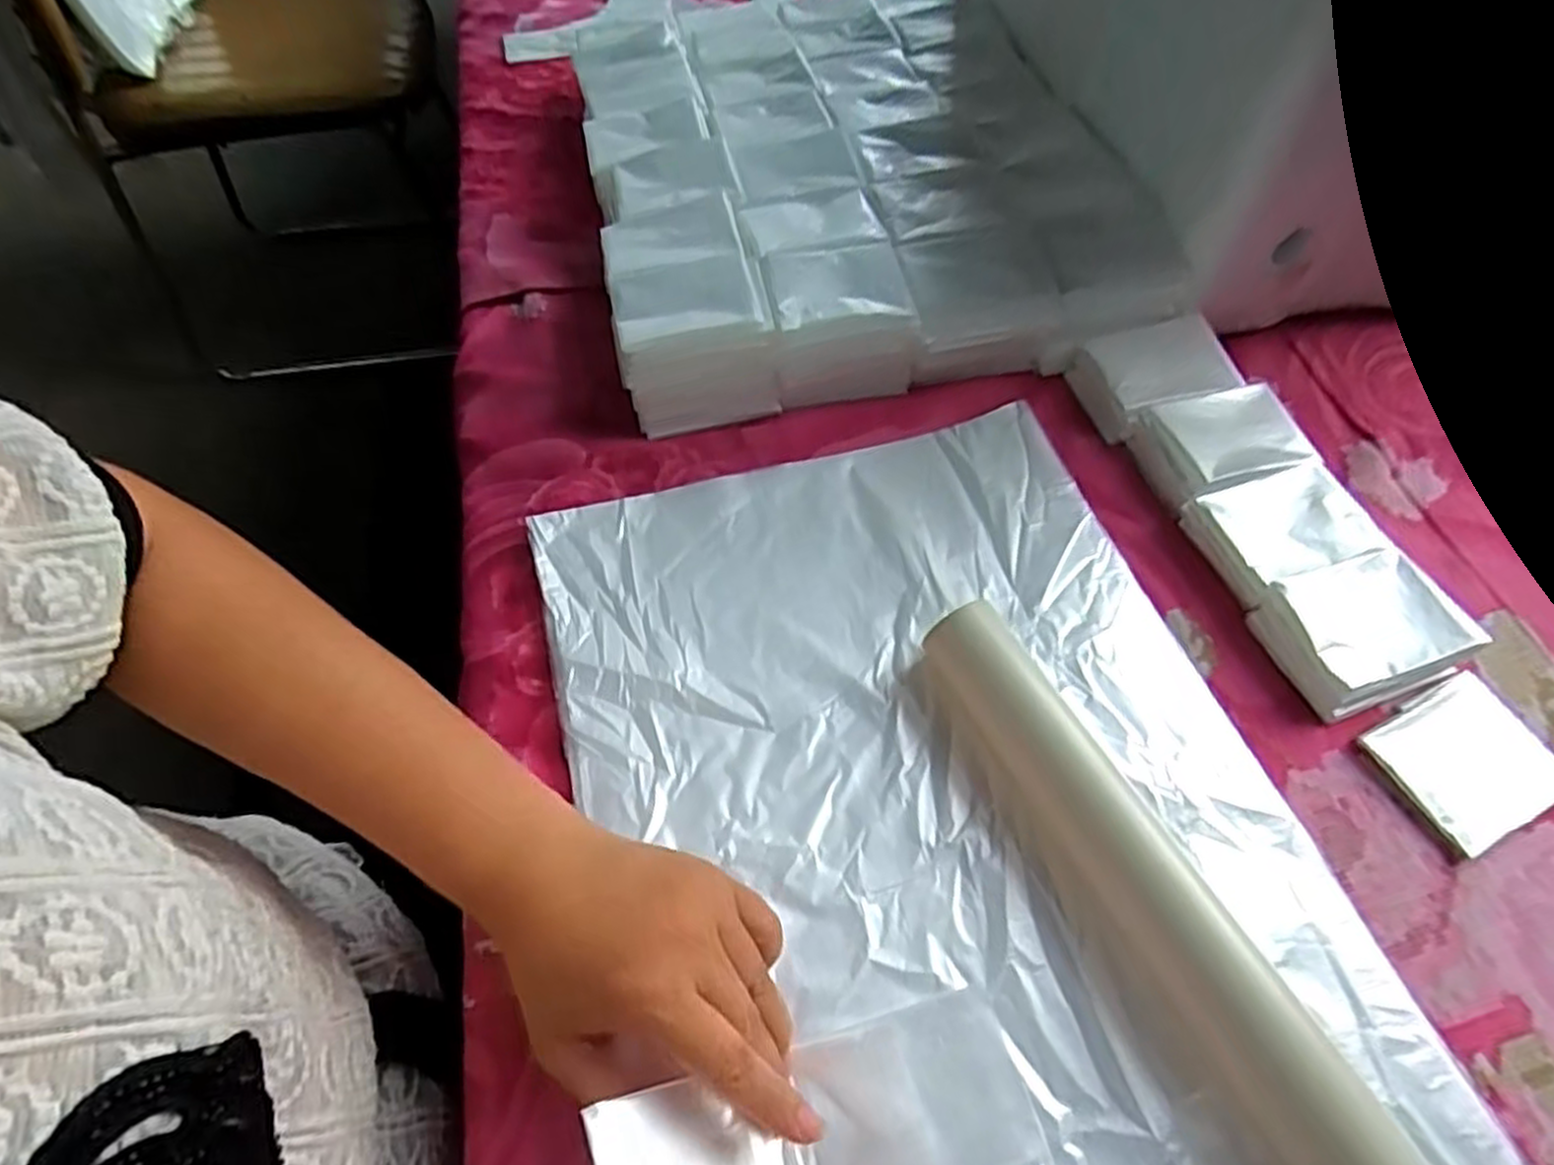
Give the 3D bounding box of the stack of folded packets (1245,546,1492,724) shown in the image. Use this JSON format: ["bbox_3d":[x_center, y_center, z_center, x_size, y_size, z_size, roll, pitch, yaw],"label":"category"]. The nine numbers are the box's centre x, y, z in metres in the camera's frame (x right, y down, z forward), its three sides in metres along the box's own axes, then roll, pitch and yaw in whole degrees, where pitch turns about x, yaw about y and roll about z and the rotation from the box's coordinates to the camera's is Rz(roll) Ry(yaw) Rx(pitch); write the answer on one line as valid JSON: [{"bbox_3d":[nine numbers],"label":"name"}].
[{"bbox_3d":[0.306,0.025,0.403,0.087,0.033,0.067,-14,58,-11],"label":"stack of folded packets"}]

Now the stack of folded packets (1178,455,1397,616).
[{"bbox_3d":[0.284,-0.027,0.434,0.084,0.028,0.065,-17,59,-12],"label":"stack of folded packets"}]

